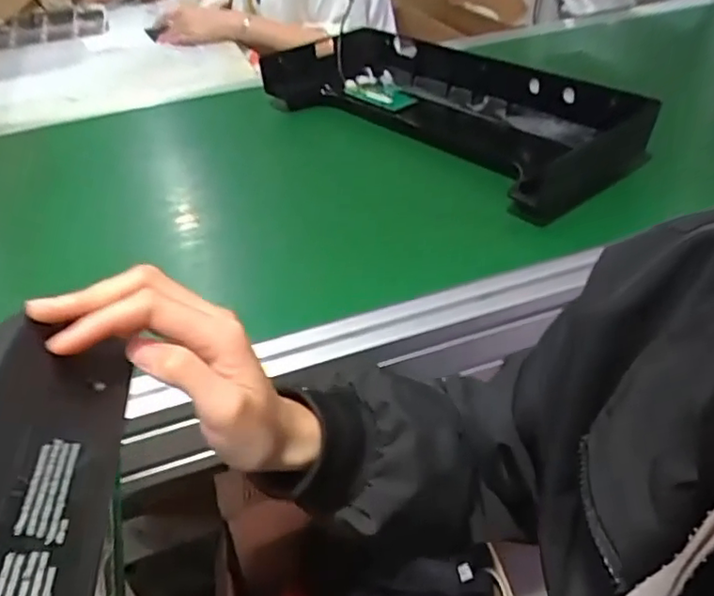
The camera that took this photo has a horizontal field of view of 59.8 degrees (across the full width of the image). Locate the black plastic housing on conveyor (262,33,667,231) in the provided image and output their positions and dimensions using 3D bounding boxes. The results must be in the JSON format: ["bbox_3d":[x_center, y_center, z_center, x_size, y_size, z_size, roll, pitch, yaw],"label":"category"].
[{"bbox_3d":[0.109,-0.243,0.797,0.198,0.079,0.484,-32,45,-29],"label":"black plastic housing on conveyor"}]

